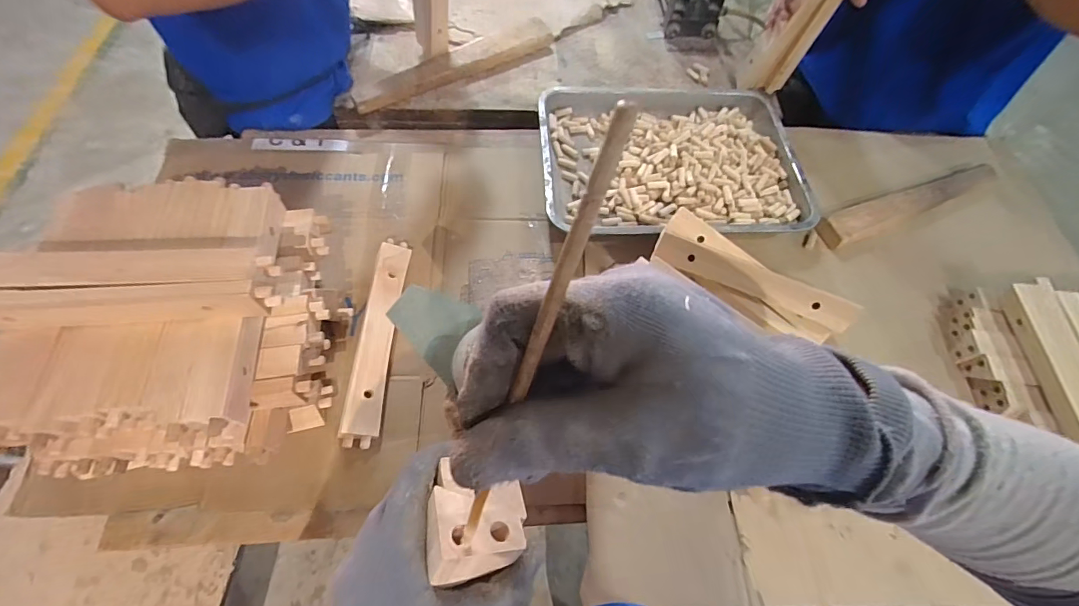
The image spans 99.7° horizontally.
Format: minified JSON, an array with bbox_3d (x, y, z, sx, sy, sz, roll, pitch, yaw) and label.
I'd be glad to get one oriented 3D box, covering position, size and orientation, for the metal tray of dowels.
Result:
[{"bbox_3d":[0.201,-0.230,0.714,0.392,0.041,0.291,0,62,-3],"label":"metal tray of dowels"}]

